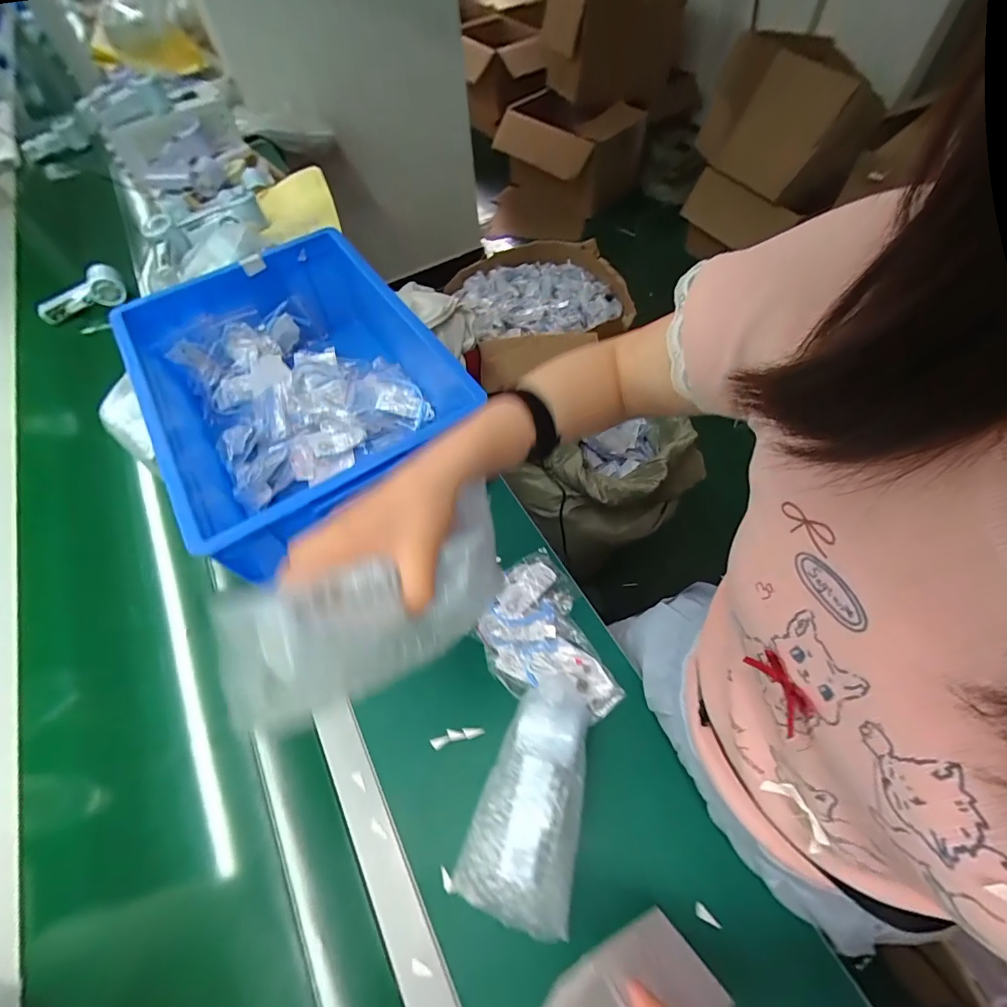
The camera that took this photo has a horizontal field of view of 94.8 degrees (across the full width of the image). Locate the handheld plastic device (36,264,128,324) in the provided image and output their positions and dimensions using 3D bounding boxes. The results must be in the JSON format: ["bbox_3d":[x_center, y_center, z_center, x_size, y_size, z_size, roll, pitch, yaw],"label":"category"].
[{"bbox_3d":[-0.833,-0.417,0.910,0.163,0.063,0.052,-24,61,-12],"label":"handheld plastic device"}]

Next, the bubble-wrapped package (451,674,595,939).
[{"bbox_3d":[0.030,0.278,0.453,0.100,0.069,0.202,13,74,10],"label":"bubble-wrapped package"}]

